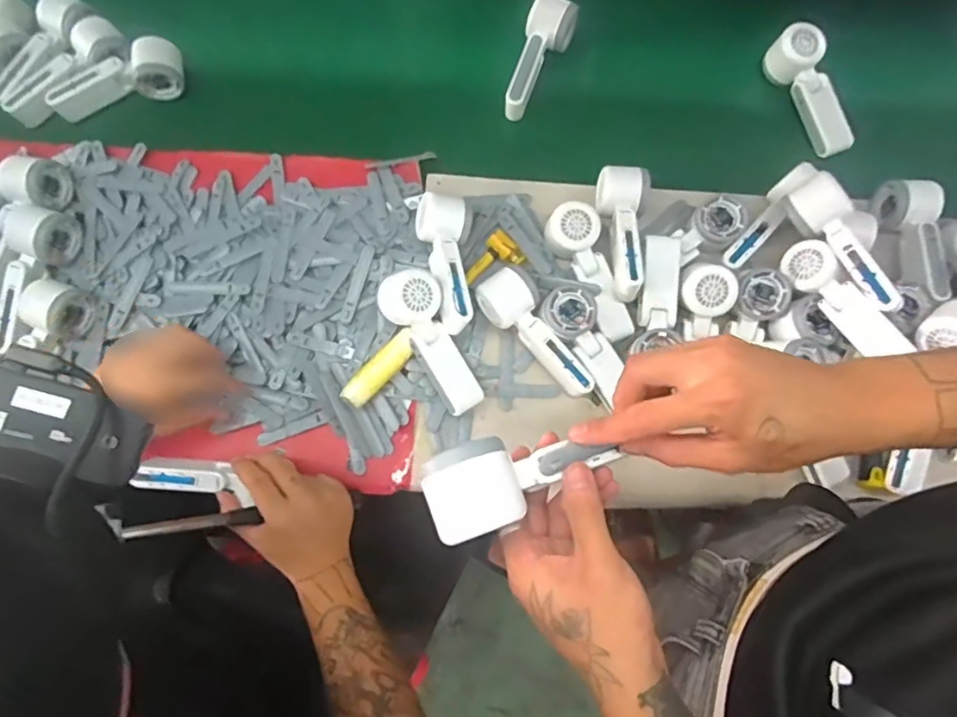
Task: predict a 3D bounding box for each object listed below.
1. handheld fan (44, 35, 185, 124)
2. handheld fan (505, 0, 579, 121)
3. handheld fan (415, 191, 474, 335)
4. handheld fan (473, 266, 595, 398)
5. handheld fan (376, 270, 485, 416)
[{"bbox_3d":[-0.456,-0.343,0.744,0.165,0.054,0.055,-18,76,-3],"label":"handheld fan"},{"bbox_3d":[0.082,-0.380,0.765,0.061,0.056,0.161,12,77,5],"label":"handheld fan"},{"bbox_3d":[-0.034,-0.111,0.673,0.064,0.051,0.170,-7,76,0],"label":"handheld fan"},{"bbox_3d":[0.067,-0.024,0.667,0.059,0.060,0.159,-37,78,-7],"label":"handheld fan"},{"bbox_3d":[-0.049,-0.021,0.646,0.063,0.042,0.165,-29,95,-5],"label":"handheld fan"}]

